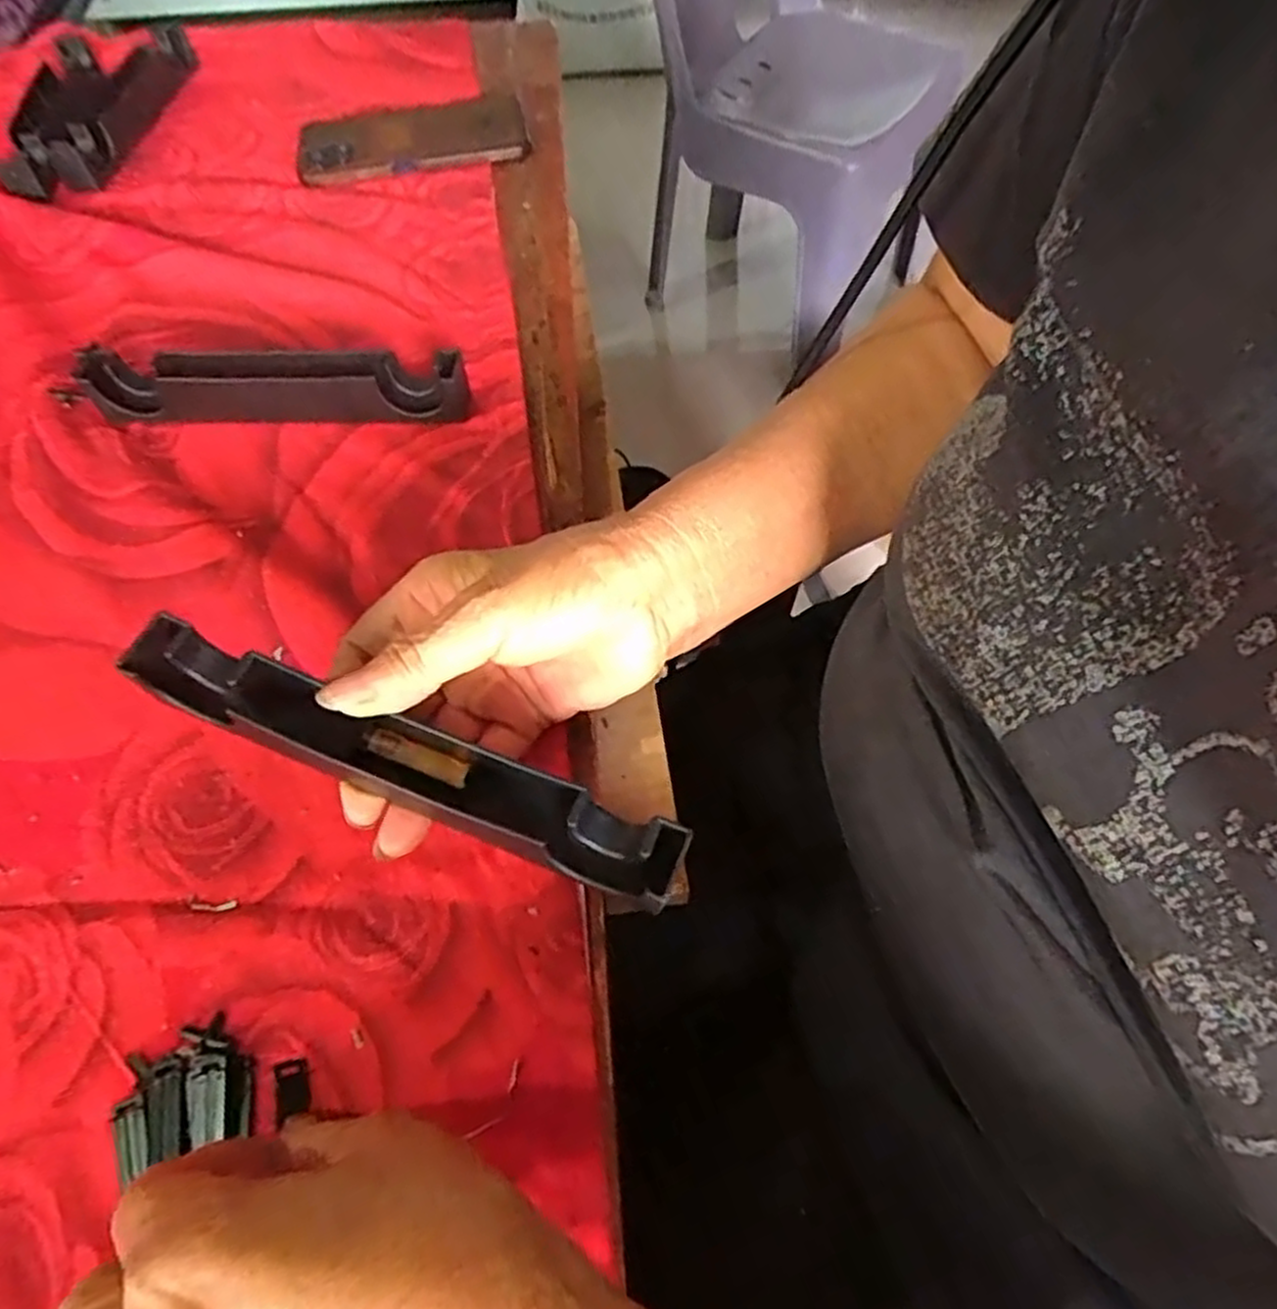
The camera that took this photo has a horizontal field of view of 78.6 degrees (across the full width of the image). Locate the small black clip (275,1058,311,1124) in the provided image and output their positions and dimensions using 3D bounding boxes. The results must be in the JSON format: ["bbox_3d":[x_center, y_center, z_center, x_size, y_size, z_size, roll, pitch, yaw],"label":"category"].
[{"bbox_3d":[-0.115,0.144,0.259,0.010,0.005,0.017,-15,60,-6],"label":"small black clip"}]

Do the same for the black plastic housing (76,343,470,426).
[{"bbox_3d":[-0.195,-0.145,0.419,0.199,0.030,0.031,-1,59,2],"label":"black plastic housing"}]

